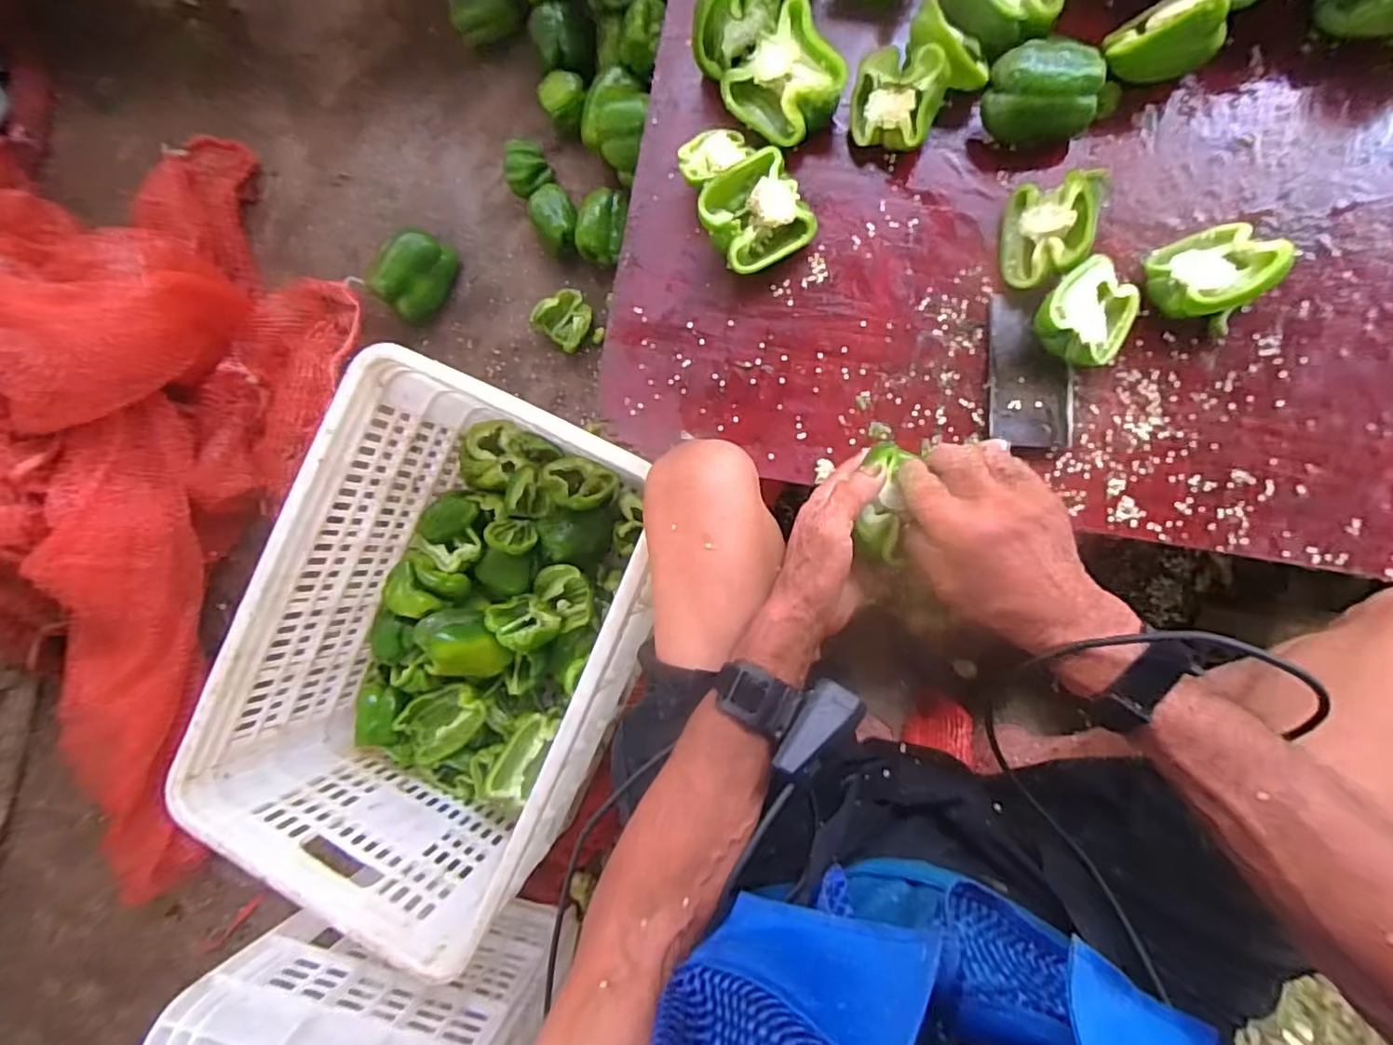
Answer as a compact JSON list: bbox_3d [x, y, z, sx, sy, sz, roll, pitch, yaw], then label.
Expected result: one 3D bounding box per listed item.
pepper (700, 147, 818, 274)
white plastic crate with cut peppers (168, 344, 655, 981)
[{"bbox_3d":[0.051,-0.257,0.518,0.081,0.053,0.074,-34,83,6],"label":"pepper"},{"bbox_3d":[-0.259,0.141,0.683,0.365,0.256,0.509,25,92,9],"label":"white plastic crate with cut peppers"}]

